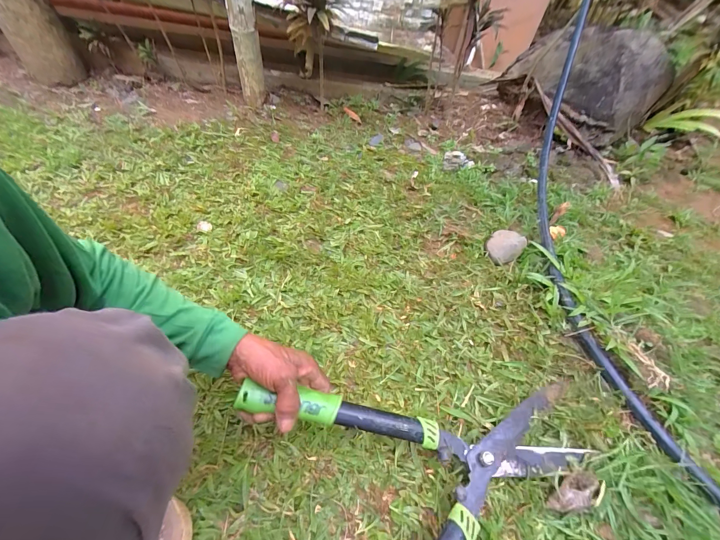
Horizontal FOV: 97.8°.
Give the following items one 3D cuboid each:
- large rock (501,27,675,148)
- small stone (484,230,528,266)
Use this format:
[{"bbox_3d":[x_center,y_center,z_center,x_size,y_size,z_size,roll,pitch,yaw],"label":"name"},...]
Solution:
[{"bbox_3d":[0.724,-0.635,1.026,0.460,0.241,0.255,36,54,21],"label":"large rock"},{"bbox_3d":[0.328,-0.056,0.715,0.076,0.038,0.088,37,57,23],"label":"small stone"}]

